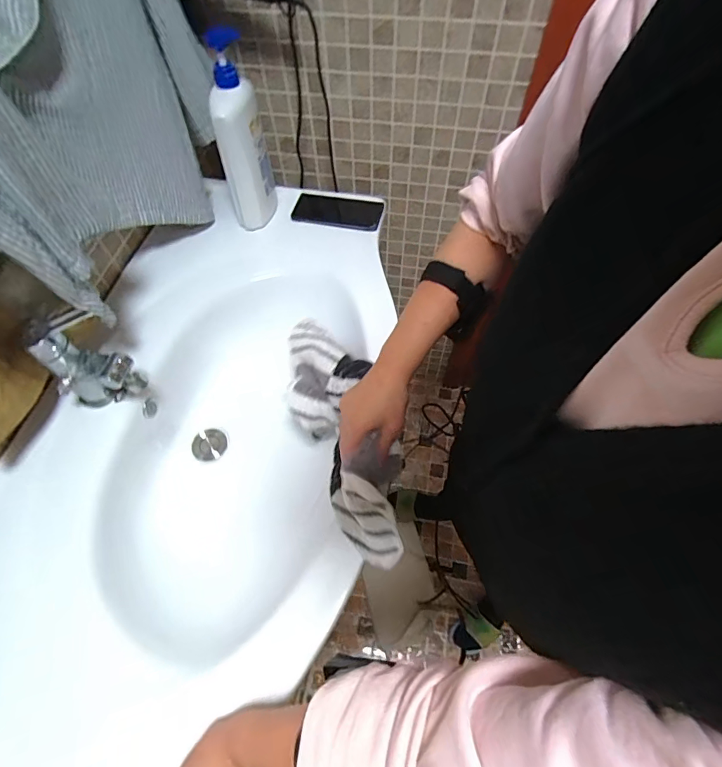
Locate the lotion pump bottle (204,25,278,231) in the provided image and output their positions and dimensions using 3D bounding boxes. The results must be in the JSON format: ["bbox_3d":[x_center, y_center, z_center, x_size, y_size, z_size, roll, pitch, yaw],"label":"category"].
[{"bbox_3d":[-0.193,-0.385,0.670,0.084,0.266,0.064,-18,61,-8],"label":"lotion pump bottle"}]

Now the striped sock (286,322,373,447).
[{"bbox_3d":[-0.071,-0.011,0.572,0.119,0.064,0.146,-39,66,-19],"label":"striped sock"}]

